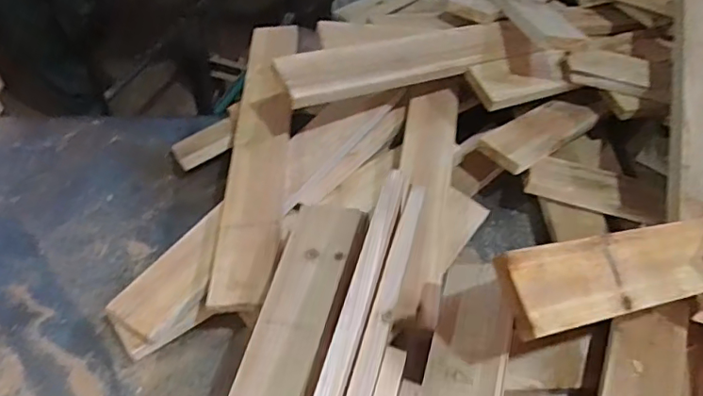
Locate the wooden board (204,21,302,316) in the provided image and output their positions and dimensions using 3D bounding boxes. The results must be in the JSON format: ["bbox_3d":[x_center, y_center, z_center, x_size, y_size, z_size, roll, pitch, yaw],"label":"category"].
[{"bbox_3d":[-0.119,-0.077,0.736,0.075,0.026,0.499,0,48,-1],"label":"wooden board"}]

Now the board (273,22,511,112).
[{"bbox_3d":[0.073,-0.188,0.753,0.361,0.017,0.075,-19,76,-29],"label":"board"}]

